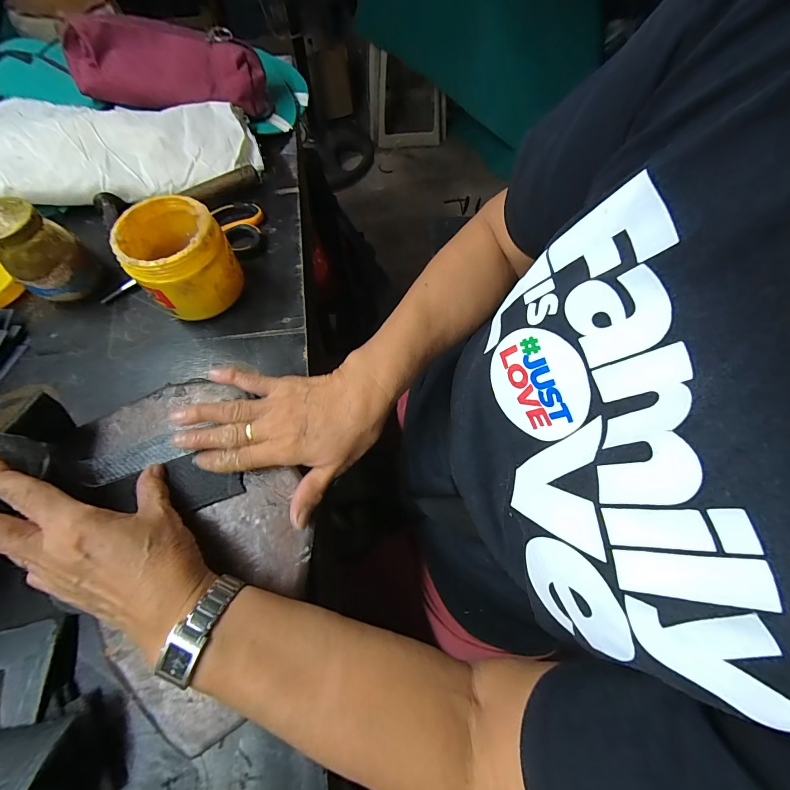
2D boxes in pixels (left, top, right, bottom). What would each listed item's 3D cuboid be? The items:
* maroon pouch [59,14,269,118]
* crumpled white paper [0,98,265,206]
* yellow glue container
[{"bbox_3d":[-0.295,-0.425,0.467,0.227,0.085,0.062,-4,67,-2],"label":"maroon pouch"},{"bbox_3d":[-0.362,-0.308,0.447,0.354,0.044,0.142,-12,68,-5],"label":"crumpled white paper"},{"bbox_3d":[-0.215,-0.139,0.363,0.087,0.074,0.092,-37,72,-14],"label":"yellow glue container"}]

